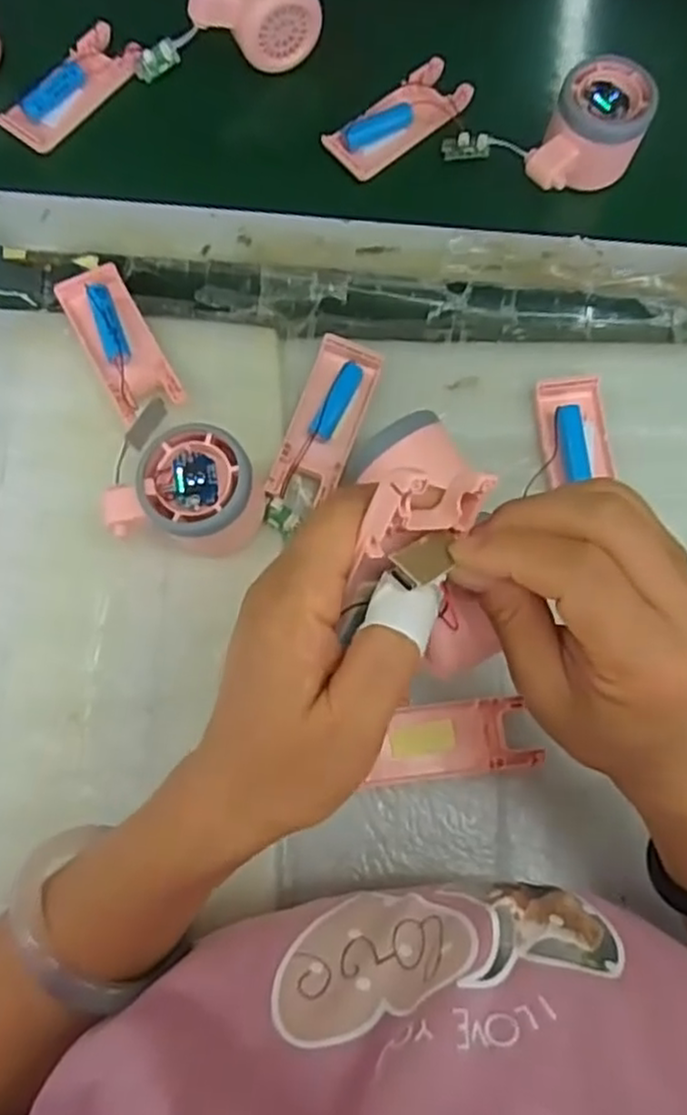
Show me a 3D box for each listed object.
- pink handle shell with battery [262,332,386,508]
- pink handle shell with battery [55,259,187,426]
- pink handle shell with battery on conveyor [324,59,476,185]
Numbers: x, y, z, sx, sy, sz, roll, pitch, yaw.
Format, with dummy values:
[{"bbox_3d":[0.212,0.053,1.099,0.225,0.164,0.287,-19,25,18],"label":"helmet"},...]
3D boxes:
[{"bbox_3d":[-0.010,-0.080,0.422,0.038,0.020,0.102,18,77,4],"label":"pink handle shell with battery"},{"bbox_3d":[-0.132,-0.127,0.427,0.038,0.027,0.106,-29,78,-7],"label":"pink handle shell with battery"},{"bbox_3d":[0.037,-0.293,0.483,0.102,0.012,0.041,-39,80,-9],"label":"pink handle shell with battery on conveyor"}]

